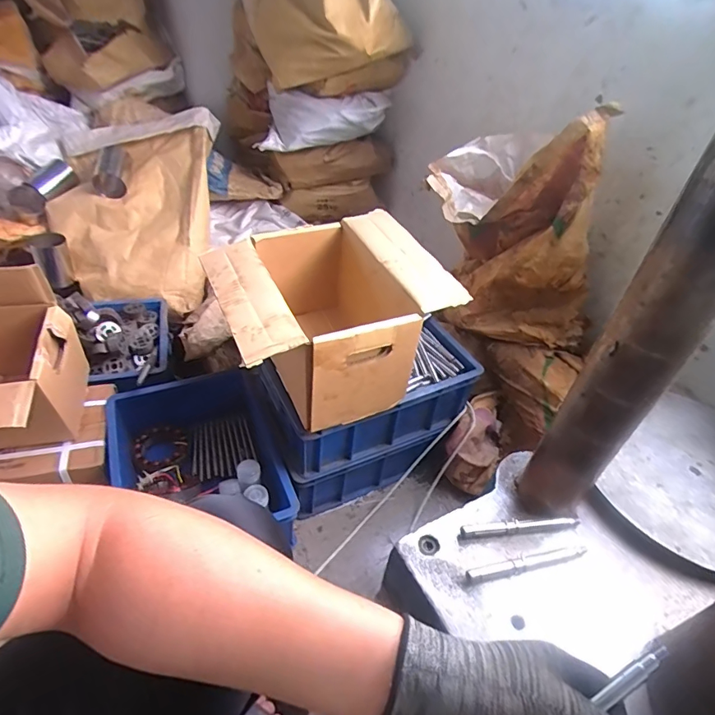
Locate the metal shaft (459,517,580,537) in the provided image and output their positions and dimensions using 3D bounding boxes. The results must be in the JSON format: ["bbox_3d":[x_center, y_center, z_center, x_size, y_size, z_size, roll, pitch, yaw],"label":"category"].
[{"bbox_3d":[0.173,0.178,0.486,0.129,0.009,0.015,-2,42,-10],"label":"metal shaft"}]

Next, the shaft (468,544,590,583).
[{"bbox_3d":[0.170,0.204,0.458,0.130,0.010,0.017,-7,43,-16],"label":"shaft"}]

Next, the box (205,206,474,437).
[{"bbox_3d":[-0.061,-0.076,0.813,0.353,0.217,0.323,-14,45,-22],"label":"box"}]

